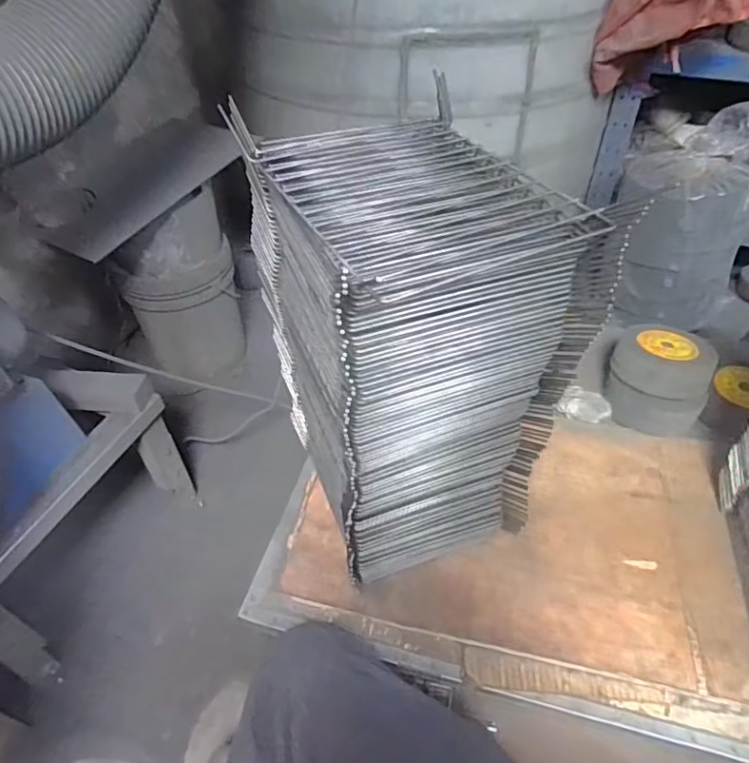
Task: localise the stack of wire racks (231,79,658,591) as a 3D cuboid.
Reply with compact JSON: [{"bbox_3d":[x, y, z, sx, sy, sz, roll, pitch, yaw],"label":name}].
[{"bbox_3d":[0.031,-0.009,0.580,0.211,0.424,0.265,-16,47,-15],"label":"stack of wire racks"}]

